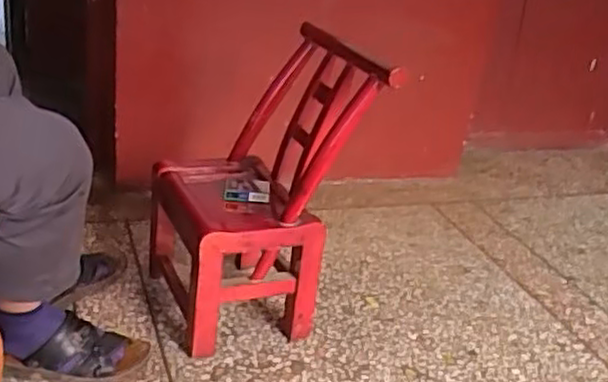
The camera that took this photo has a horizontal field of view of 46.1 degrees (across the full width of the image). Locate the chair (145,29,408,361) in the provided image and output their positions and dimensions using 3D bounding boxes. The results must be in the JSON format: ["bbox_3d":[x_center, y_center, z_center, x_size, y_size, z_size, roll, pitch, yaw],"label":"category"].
[{"bbox_3d":[-0.093,-0.010,1.370,0.317,0.529,0.334,-7,28,-27],"label":"chair"}]

